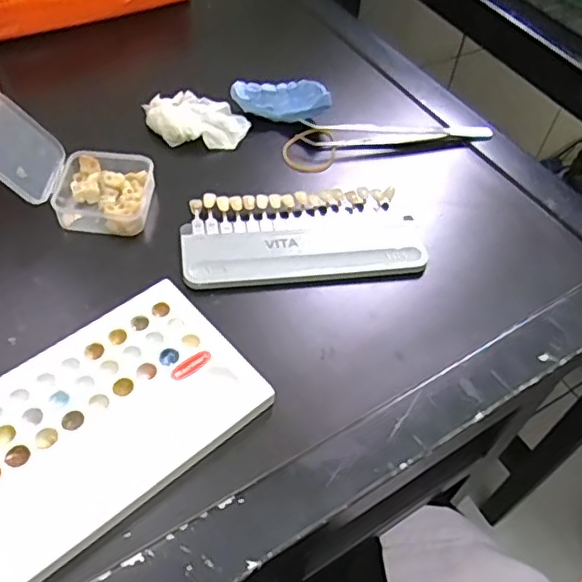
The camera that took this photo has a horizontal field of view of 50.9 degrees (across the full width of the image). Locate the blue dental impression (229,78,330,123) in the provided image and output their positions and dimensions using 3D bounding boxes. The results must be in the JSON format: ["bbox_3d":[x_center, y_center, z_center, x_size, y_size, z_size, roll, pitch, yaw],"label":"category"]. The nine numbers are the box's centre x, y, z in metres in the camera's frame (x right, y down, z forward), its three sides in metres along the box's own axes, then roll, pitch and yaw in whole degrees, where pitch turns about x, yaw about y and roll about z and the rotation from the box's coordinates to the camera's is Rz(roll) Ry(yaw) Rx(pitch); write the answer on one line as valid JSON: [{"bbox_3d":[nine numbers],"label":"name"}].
[{"bbox_3d":[-0.007,-0.140,0.444,0.070,0.024,0.021,9,52,2],"label":"blue dental impression"}]

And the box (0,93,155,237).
[{"bbox_3d":[-0.134,-0.077,0.367,0.094,0.058,0.062,7,52,1],"label":"box"}]

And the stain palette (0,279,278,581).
[{"bbox_3d":[-0.096,0.062,0.293,0.151,0.011,0.094,-33,61,-27],"label":"stain palette"}]

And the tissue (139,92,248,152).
[{"bbox_3d":[-0.067,-0.122,0.435,0.072,0.017,0.041,4,52,-2],"label":"tissue"}]

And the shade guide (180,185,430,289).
[{"bbox_3d":[0.006,-0.035,0.380,0.143,0.010,0.067,-5,52,-9],"label":"shade guide"}]

